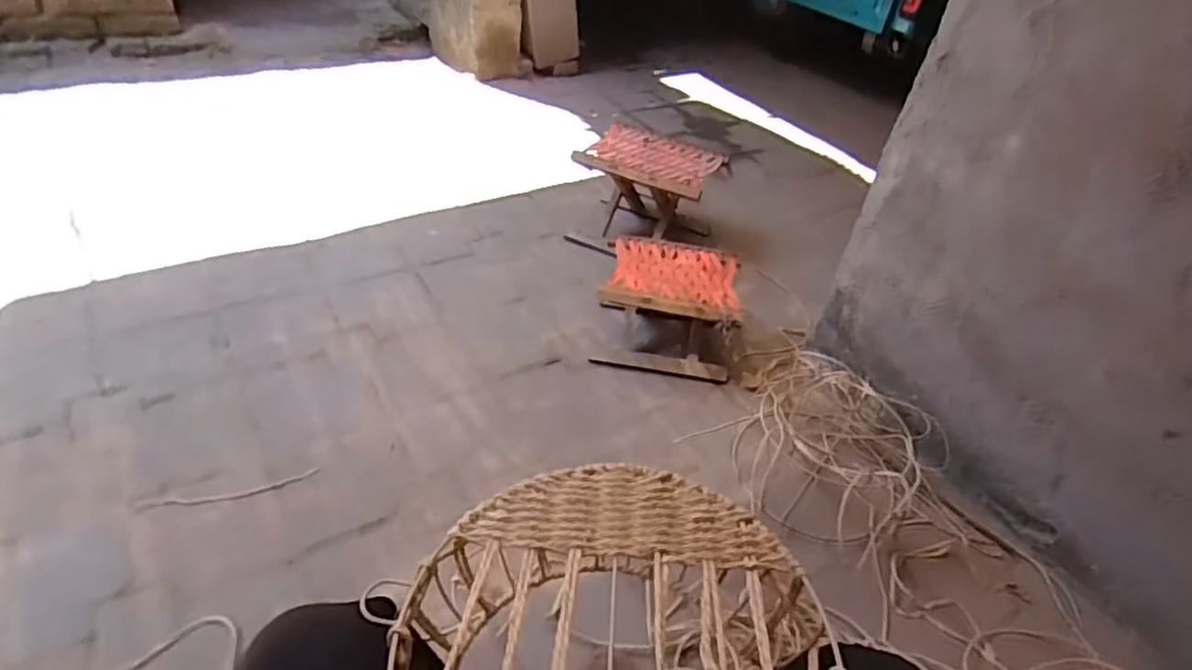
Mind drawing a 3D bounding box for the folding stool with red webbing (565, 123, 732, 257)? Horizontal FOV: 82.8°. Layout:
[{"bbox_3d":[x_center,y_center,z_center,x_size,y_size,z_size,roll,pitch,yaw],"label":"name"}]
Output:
[{"bbox_3d":[0.132,-0.353,1.728,0.314,0.233,0.287,22,42,14],"label":"folding stool with red webbing"}]

